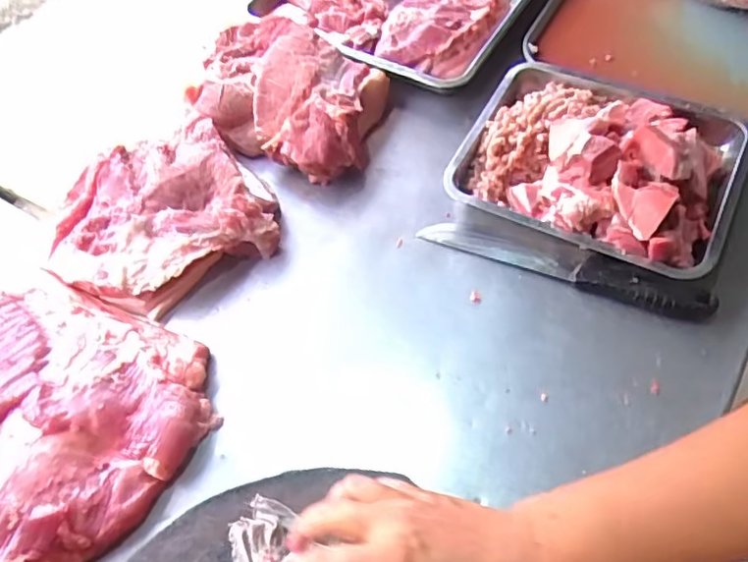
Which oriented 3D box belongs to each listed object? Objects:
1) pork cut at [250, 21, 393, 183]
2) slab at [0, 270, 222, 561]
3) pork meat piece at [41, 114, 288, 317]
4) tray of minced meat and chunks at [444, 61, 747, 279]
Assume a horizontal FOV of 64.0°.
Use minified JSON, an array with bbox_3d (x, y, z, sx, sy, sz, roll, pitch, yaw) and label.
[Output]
[{"bbox_3d":[-0.074,-0.231,0.791,0.152,0.086,0.200,11,58,11],"label":"pork cut"},{"bbox_3d":[-0.345,0.152,0.584,0.286,0.055,0.322,29,63,20],"label":"slab"},{"bbox_3d":[-0.252,-0.073,0.709,0.243,0.075,0.201,-31,60,-16],"label":"pork meat piece"},{"bbox_3d":[0.265,-0.151,0.702,0.297,0.096,0.246,24,62,18],"label":"tray of minced meat and chunks"}]

